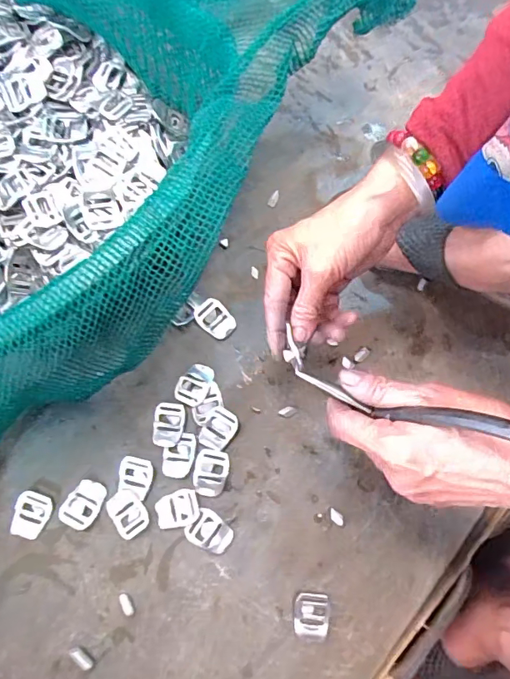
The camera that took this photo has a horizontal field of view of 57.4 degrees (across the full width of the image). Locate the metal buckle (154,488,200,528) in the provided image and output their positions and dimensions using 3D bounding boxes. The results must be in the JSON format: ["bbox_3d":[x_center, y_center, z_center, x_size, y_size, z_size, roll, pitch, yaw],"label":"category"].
[{"bbox_3d":[-0.068,0.148,0.404,0.037,0.005,0.029,-14,77,-4],"label":"metal buckle"}]

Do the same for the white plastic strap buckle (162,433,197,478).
[{"bbox_3d":[-0.068,0.102,0.412,0.027,0.004,0.040,8,76,1],"label":"white plastic strap buckle"}]

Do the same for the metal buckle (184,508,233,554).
[{"bbox_3d":[-0.039,0.167,0.400,0.036,0.004,0.029,37,78,8],"label":"metal buckle"}]

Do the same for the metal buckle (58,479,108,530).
[{"bbox_3d":[-0.150,0.142,0.405,0.031,0.010,0.039,20,76,4],"label":"metal buckle"}]

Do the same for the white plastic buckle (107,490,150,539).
[{"bbox_3d":[-0.111,0.151,0.405,0.028,0.004,0.039,-36,79,-9],"label":"white plastic buckle"}]

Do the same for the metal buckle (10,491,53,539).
[{"bbox_3d":[-0.194,0.151,0.403,0.030,0.007,0.037,24,77,5],"label":"metal buckle"}]

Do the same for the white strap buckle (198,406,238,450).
[{"bbox_3d":[-0.033,0.080,0.421,0.028,0.005,0.037,36,78,8],"label":"white strap buckle"}]

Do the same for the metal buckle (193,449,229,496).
[{"bbox_3d":[-0.039,0.118,0.412,0.029,0.004,0.039,9,76,1],"label":"metal buckle"}]

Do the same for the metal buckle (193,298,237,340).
[{"bbox_3d":[-0.039,-0.021,0.449,0.029,0.005,0.039,-43,81,-10],"label":"metal buckle"}]

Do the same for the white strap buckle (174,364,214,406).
[{"bbox_3d":[-0.056,0.042,0.433,0.028,0.008,0.039,21,77,4],"label":"white strap buckle"}]

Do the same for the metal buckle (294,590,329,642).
[{"bbox_3d":[0.047,0.229,0.386,0.029,0.004,0.036,2,76,-1],"label":"metal buckle"}]

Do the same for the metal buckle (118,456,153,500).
[{"bbox_3d":[-0.106,0.121,0.410,0.030,0.009,0.032,11,76,2],"label":"metal buckle"}]

